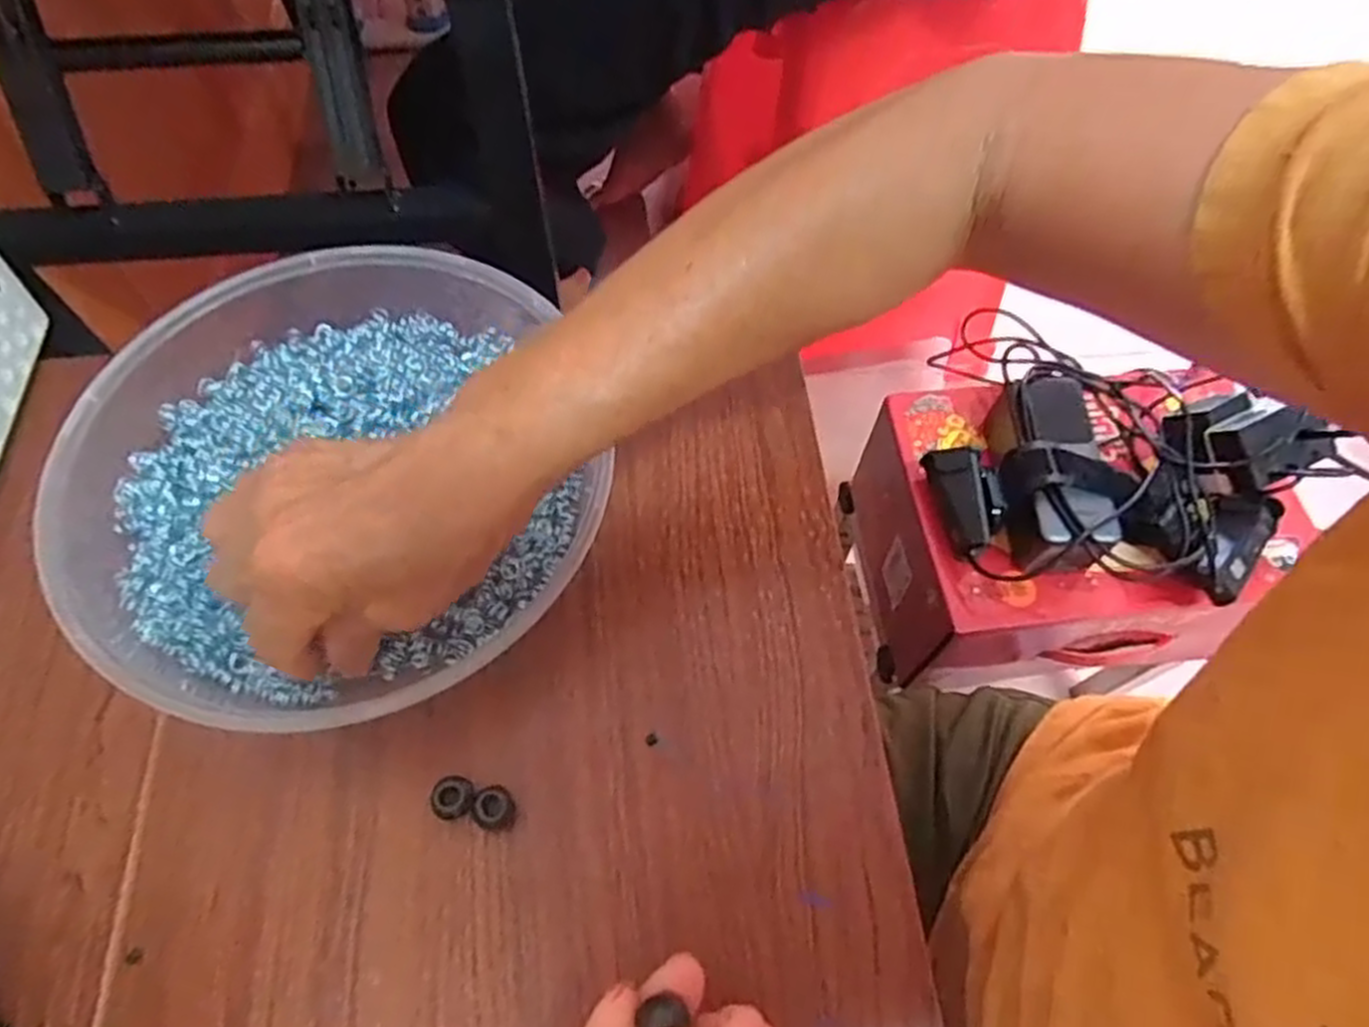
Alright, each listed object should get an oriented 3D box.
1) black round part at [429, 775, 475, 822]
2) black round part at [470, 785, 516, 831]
[{"bbox_3d":[-0.086,0.106,0.297,0.015,0.008,0.015,1,63,-2],"label":"black round part"},{"bbox_3d":[-0.071,0.110,0.296,0.015,0.009,0.015,1,63,-2],"label":"black round part"}]

